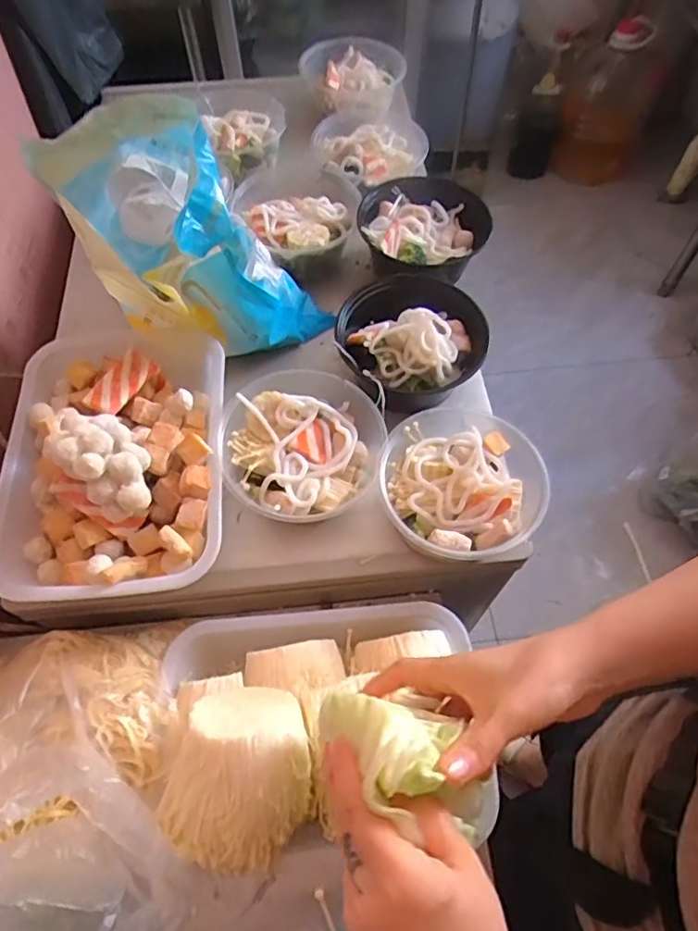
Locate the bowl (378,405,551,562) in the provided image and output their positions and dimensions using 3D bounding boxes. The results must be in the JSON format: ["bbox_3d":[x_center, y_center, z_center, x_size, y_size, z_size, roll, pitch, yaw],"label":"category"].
[{"bbox_3d":[0.107,0.025,0.565,0.156,0.059,0.157,0,61,0],"label":"bowl"}]

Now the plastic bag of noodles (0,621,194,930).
[{"bbox_3d":[-0.237,0.238,0.430,0.192,0.221,0.266,-13,61,-7],"label":"plastic bag of noodles"}]

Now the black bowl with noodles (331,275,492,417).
[{"bbox_3d":[0.071,-0.149,0.667,0.161,0.084,0.164,0,61,0],"label":"black bowl with noodles"}]

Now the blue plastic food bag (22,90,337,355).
[{"bbox_3d":[-0.165,-0.246,0.617,0.217,0.255,0.194,-35,66,-17],"label":"blue plastic food bag"}]

